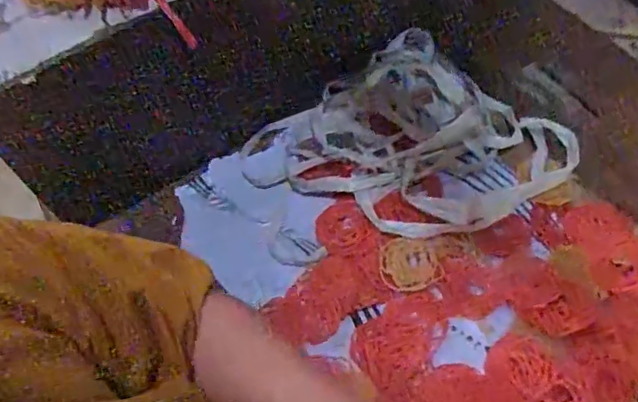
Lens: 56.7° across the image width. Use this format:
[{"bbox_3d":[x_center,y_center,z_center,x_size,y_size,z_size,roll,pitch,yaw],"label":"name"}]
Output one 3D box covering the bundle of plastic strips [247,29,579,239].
[{"bbox_3d":[0.100,-0.079,0.673,0.361,0.092,0.217,21,64,15],"label":"bundle of plastic strips"}]

